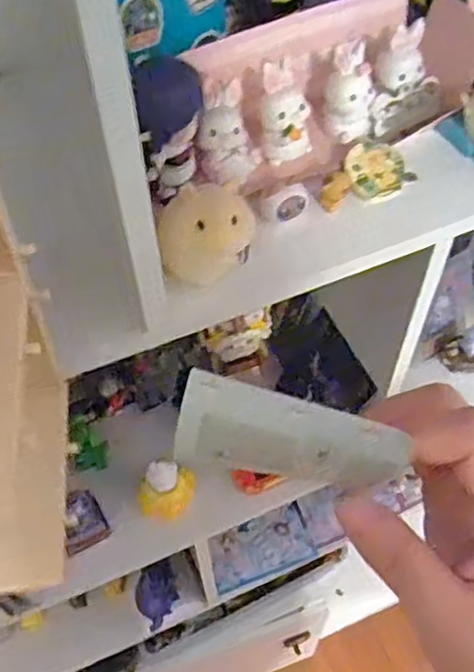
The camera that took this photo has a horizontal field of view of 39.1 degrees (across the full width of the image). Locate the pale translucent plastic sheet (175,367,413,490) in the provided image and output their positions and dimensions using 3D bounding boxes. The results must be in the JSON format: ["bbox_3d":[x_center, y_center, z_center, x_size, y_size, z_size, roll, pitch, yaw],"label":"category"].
[{"bbox_3d":[0.017,0.033,0.216,0.072,0.032,0.004,11,29,6],"label":"pale translucent plastic sheet"}]

